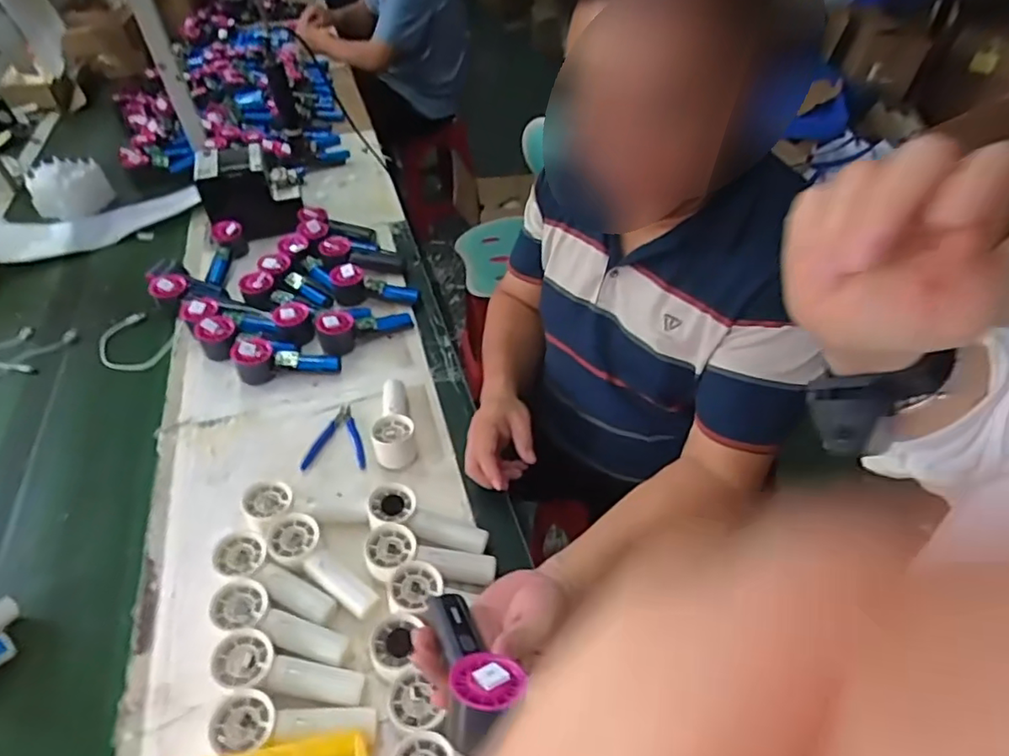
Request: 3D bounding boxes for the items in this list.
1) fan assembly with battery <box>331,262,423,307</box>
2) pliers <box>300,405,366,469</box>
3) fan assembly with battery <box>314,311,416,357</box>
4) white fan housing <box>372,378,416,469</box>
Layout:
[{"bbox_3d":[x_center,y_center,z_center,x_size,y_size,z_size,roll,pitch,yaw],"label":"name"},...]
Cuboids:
[{"bbox_3d":[-0.226,-0.156,1.027,0.155,0.044,0.067,14,45,-7],"label":"fan assembly with battery"},{"bbox_3d":[-0.241,0.084,0.839,0.082,0.018,0.113,-8,46,-5],"label":"pliers"},{"bbox_3d":[-0.232,-0.084,0.980,0.155,0.046,0.062,-13,45,-28],"label":"fan assembly with battery"},{"bbox_3d":[-0.158,0.062,0.831,0.057,0.045,0.148,-12,46,-9],"label":"white fan housing"}]

